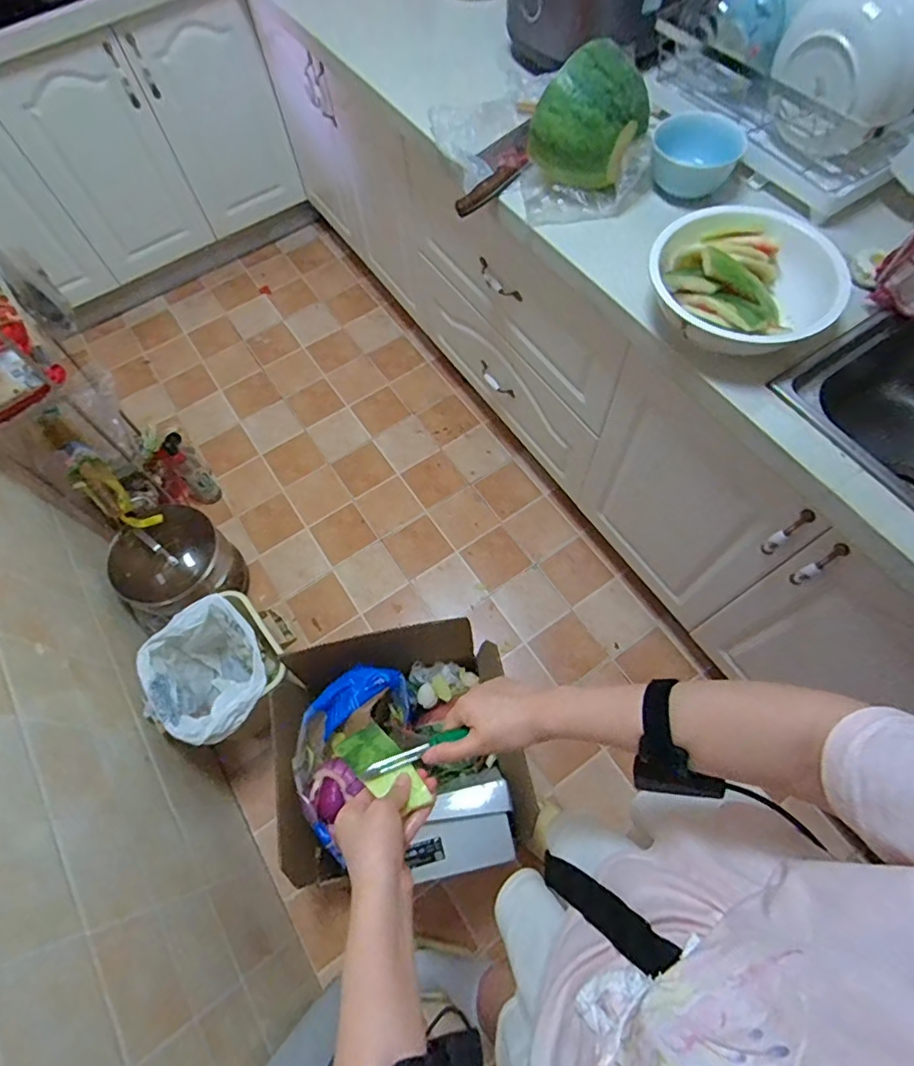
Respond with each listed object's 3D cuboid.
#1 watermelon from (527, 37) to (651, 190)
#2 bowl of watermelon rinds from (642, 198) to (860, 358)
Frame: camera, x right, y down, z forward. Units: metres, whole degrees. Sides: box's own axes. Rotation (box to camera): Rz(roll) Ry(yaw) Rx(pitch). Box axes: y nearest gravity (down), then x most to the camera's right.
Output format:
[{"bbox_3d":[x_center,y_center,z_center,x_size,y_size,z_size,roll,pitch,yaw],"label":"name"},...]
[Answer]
[{"bbox_3d":[0.203,-0.621,0.828,0.141,0.161,0.142,33,71,16],"label":"watermelon"},{"bbox_3d":[0.375,-0.329,0.727,0.214,0.077,0.225,-1,66,2],"label":"bowl of watermelon rinds"}]

